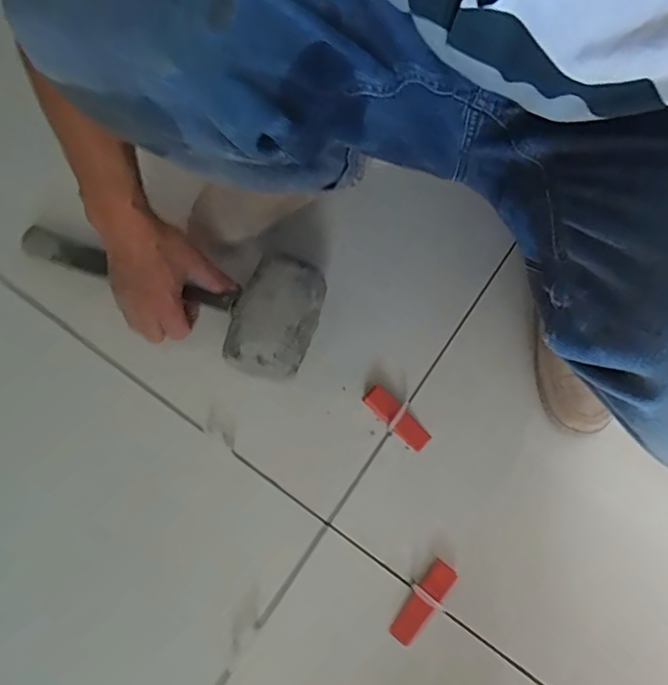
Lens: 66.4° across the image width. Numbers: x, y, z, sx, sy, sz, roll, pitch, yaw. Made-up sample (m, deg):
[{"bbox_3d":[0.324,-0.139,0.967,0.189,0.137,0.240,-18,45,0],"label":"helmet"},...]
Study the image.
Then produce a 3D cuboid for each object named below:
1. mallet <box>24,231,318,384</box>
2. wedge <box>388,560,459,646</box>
[{"bbox_3d":[-0.154,-0.061,0.497,0.291,0.095,0.107,20,69,19],"label":"mallet"},{"bbox_3d":[0.076,0.222,0.437,0.021,0.012,0.073,36,85,11],"label":"wedge"}]

